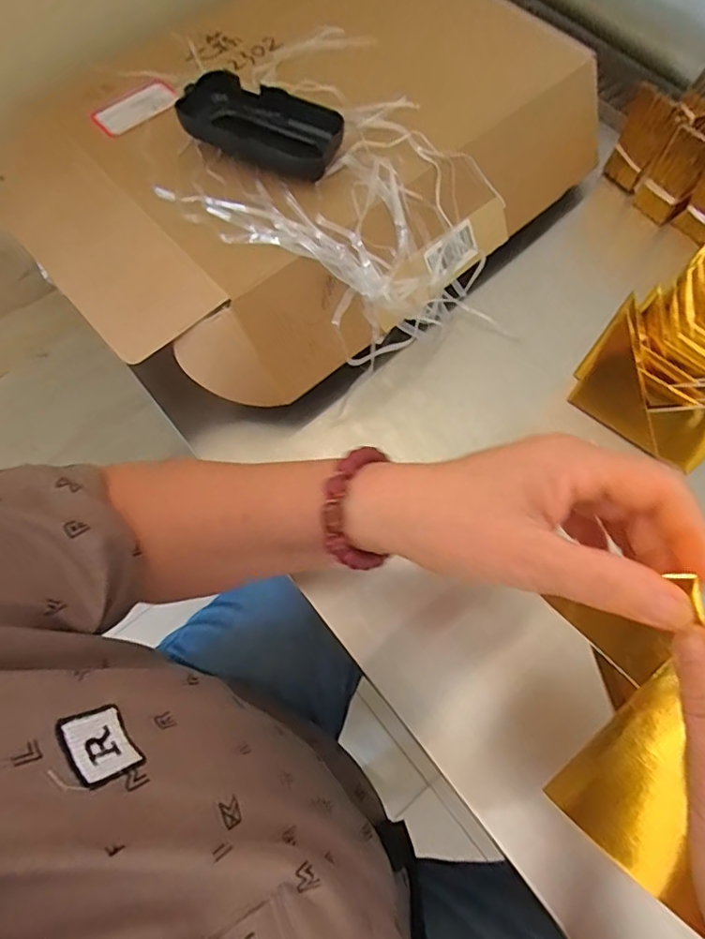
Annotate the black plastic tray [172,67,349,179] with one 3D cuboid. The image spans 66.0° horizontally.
[{"bbox_3d":[-0.060,-0.241,0.378,0.112,0.028,0.050,22,70,10],"label":"black plastic tray"}]

